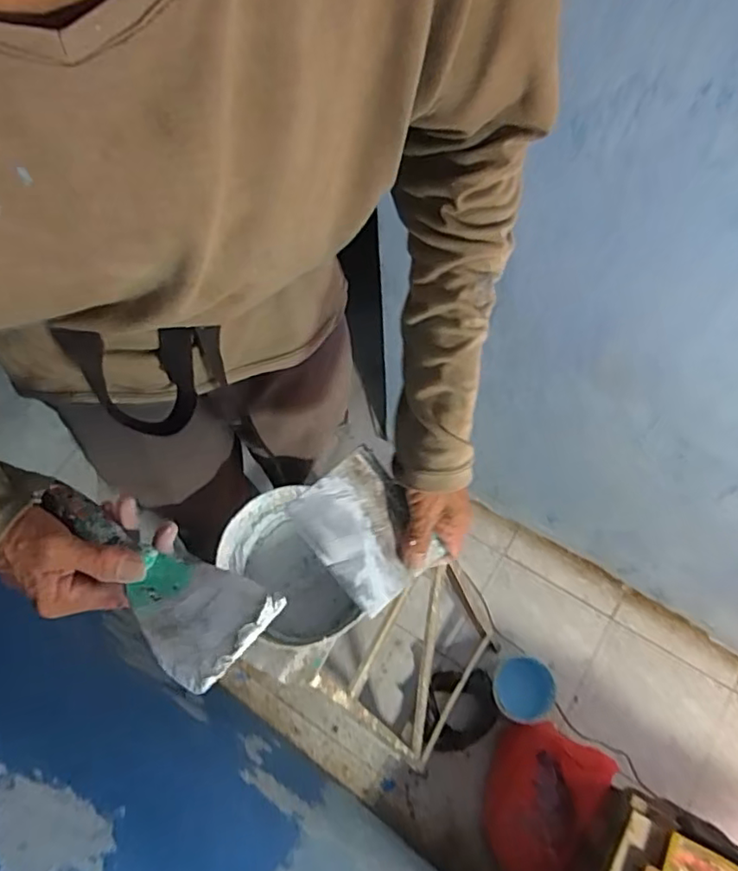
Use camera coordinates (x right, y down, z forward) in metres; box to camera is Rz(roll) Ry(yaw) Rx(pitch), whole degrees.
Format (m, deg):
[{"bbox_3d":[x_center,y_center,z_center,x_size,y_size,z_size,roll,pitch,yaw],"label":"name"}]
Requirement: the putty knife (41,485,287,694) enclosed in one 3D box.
[{"bbox_3d":[-0.164,0.109,0.430,0.184,0.025,0.090,30,33,17],"label":"putty knife"}]

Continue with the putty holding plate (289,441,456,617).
[{"bbox_3d":[-0.003,0.083,0.507,0.090,0.006,0.120,-35,88,-15],"label":"putty holding plate"}]

